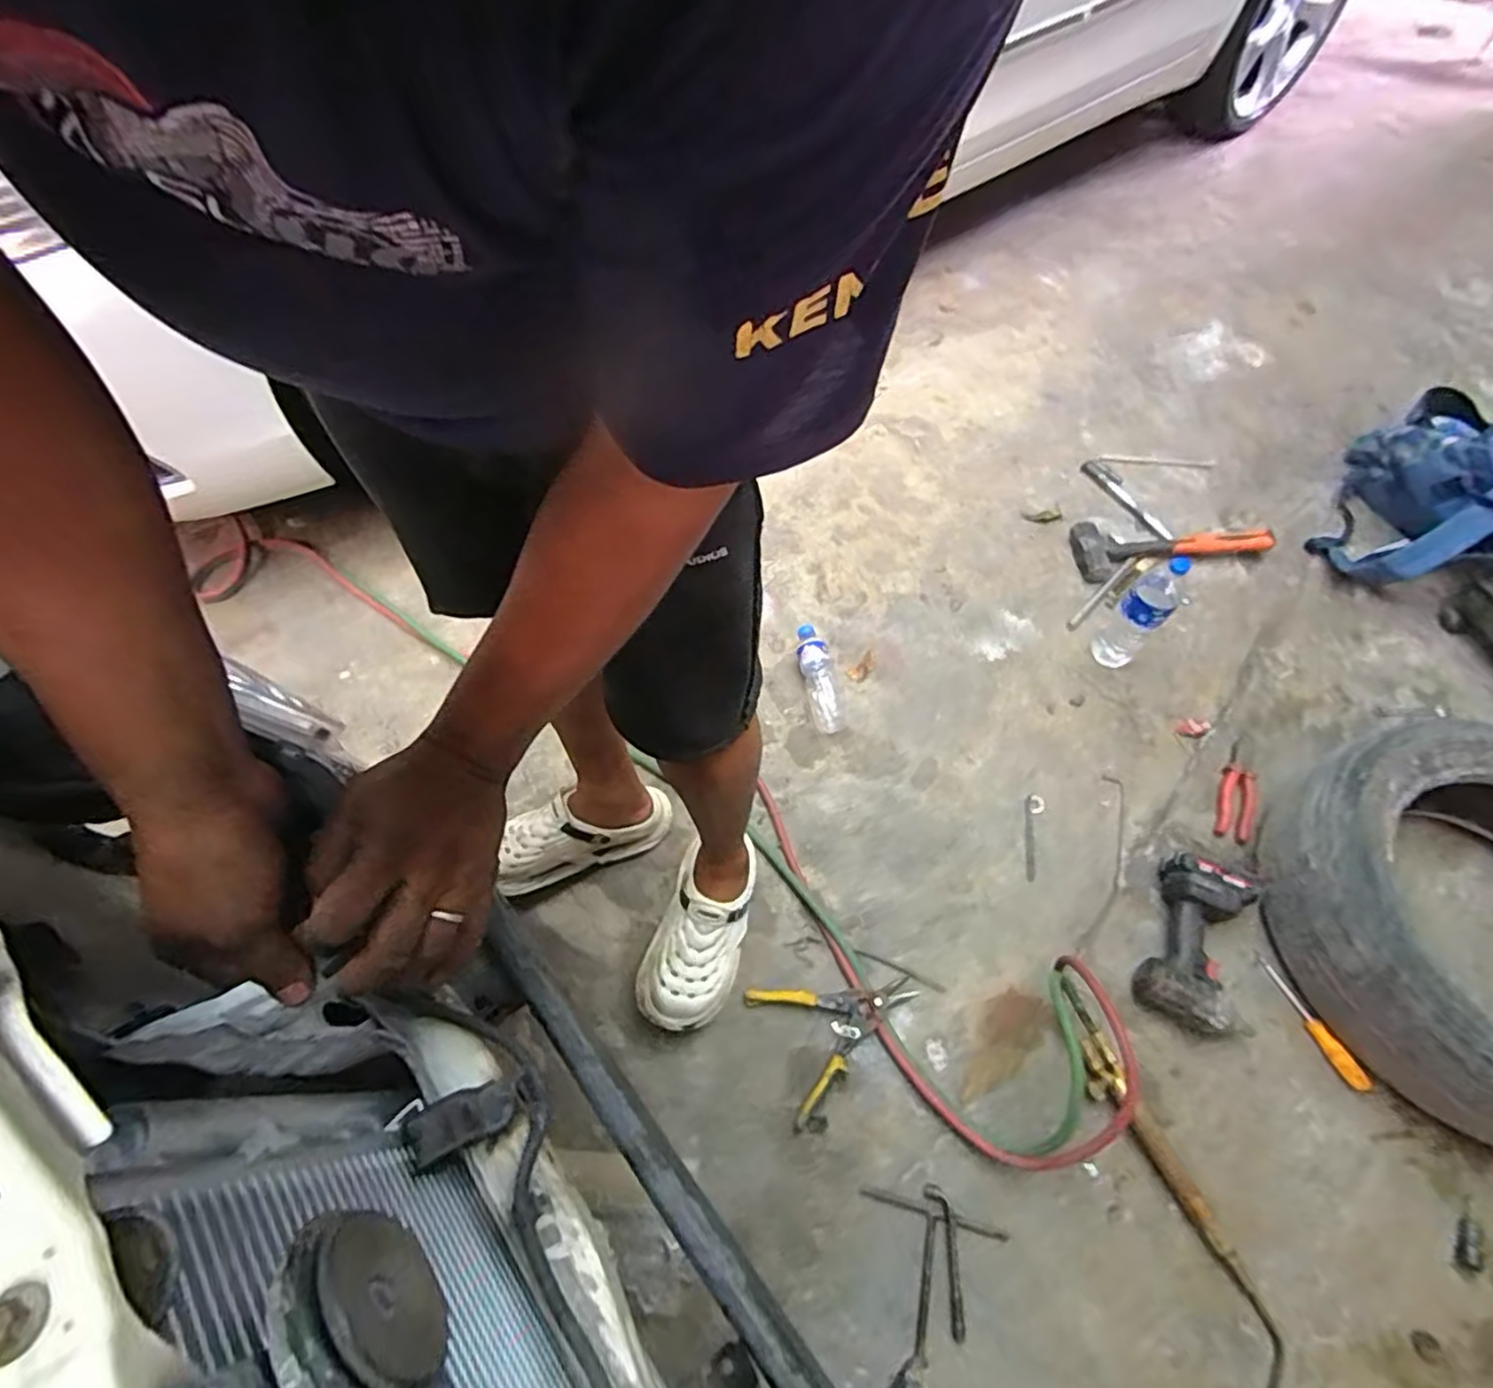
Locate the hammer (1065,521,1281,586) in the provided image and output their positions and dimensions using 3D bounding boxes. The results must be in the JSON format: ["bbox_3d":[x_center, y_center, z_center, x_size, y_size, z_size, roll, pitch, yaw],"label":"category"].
[{"bbox_3d":[0.868,-0.323,1.402,0.385,0.047,0.154,-10,61,-5],"label":"hammer"}]

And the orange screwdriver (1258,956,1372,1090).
[{"bbox_3d":[0.817,0.471,0.965,0.025,0.021,0.181,-20,62,-10],"label":"orange screwdriver"}]

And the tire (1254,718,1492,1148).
[{"bbox_3d":[1.087,0.325,0.961,0.574,0.184,0.574,0,60,0],"label":"tire"}]

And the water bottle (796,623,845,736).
[{"bbox_3d":[0.133,-0.035,1.242,0.058,0.055,0.219,-7,55,-4],"label":"water bottle"}]

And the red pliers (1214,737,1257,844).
[{"bbox_3d":[0.840,0.159,1.147,0.051,0.015,0.198,22,63,12],"label":"red pliers"}]

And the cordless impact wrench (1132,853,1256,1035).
[{"bbox_3d":[0.670,0.364,0.987,0.137,0.077,0.253,26,59,18],"label":"cordless impact wrench"}]

